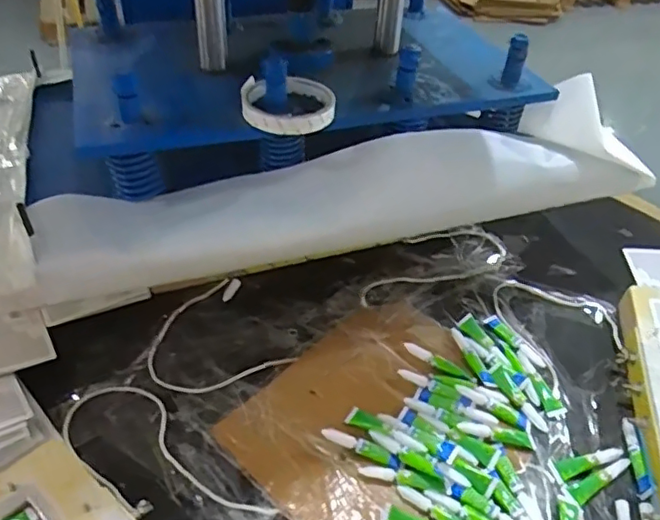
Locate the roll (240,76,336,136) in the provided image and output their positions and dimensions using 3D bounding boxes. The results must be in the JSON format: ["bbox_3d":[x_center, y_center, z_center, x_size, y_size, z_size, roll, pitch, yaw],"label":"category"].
[{"bbox_3d":[-0.041,-0.146,0.560,0.088,0.026,0.085,-3,42,-8],"label":"roll"}]

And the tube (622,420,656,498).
[{"bbox_3d":[0.296,0.187,0.557,0.011,0.010,0.081,7,43,4],"label":"tube"}]

